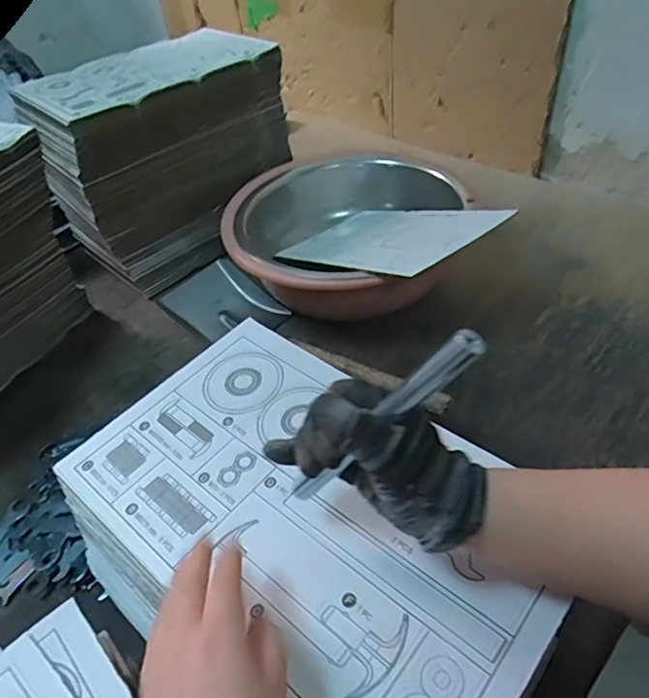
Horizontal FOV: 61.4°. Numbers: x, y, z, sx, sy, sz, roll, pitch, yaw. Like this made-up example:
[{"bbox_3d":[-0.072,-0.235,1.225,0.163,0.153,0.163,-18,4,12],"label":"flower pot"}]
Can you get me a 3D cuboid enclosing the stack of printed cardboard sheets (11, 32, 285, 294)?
[{"bbox_3d":[-0.264,-0.329,0.945,0.376,0.291,0.229,-34,49,-25],"label":"stack of printed cardboard sheets"}]

